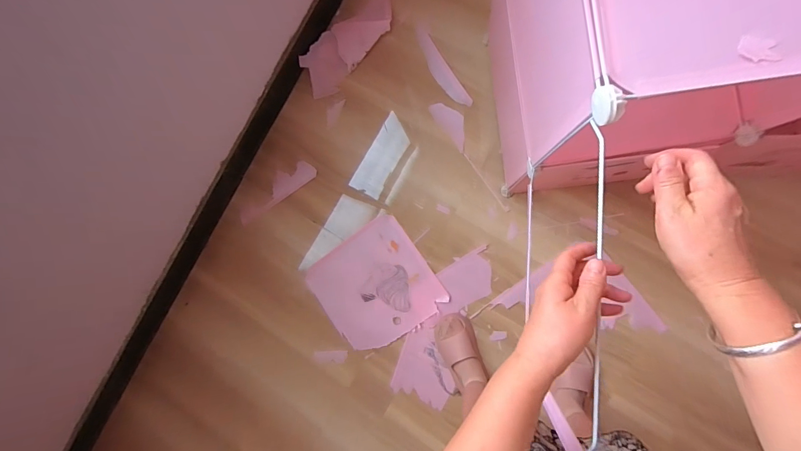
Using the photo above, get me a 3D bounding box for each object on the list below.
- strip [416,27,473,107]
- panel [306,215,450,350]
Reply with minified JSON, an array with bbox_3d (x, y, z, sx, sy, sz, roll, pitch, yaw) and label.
[{"bbox_3d":[0.119,-0.483,1.070,0.056,0.017,0.291,-31,84,6],"label":"strip"},{"bbox_3d":[-0.078,0.186,1.076,0.335,0.016,0.330,-36,84,6],"label":"panel"}]

